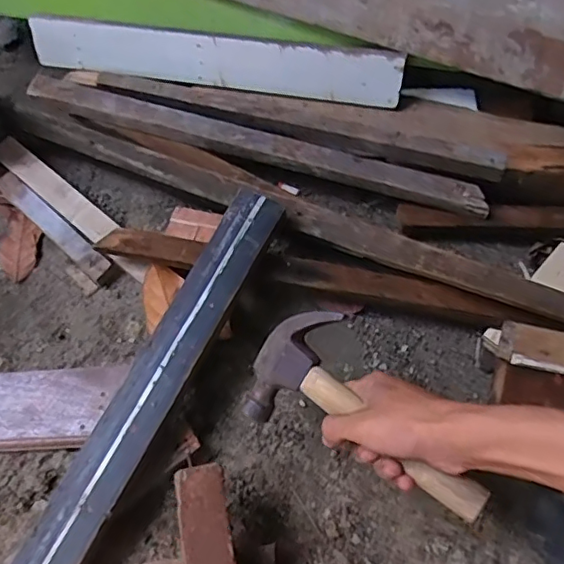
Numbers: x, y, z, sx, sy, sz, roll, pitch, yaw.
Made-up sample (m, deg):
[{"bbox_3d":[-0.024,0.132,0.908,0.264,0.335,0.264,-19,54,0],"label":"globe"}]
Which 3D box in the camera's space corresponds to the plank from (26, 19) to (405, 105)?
[{"bbox_3d":[-0.093,-0.295,0.751,0.495,0.067,0.015,10,43,8],"label":"plank"}]

